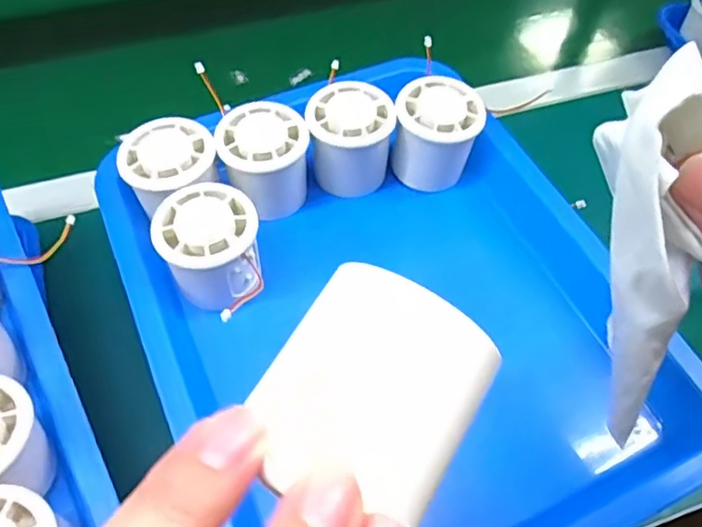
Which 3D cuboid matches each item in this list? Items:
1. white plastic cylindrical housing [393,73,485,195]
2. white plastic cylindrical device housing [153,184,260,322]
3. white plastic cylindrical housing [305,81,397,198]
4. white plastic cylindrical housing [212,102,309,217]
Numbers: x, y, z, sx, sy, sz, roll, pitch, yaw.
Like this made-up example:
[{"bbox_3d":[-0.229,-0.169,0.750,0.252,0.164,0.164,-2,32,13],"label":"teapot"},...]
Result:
[{"bbox_3d":[0.057,-0.086,0.405,0.054,0.051,0.051,1,56,-1],"label":"white plastic cylindrical housing"},{"bbox_3d":[-0.080,-0.008,0.349,0.056,0.046,0.062,-25,60,-18],"label":"white plastic cylindrical device housing"},{"bbox_3d":[-0.001,-0.080,0.402,0.053,0.054,0.053,1,56,-1],"label":"white plastic cylindrical housing"},{"bbox_3d":[-0.054,-0.064,0.388,0.054,0.048,0.059,1,56,-1],"label":"white plastic cylindrical housing"}]

